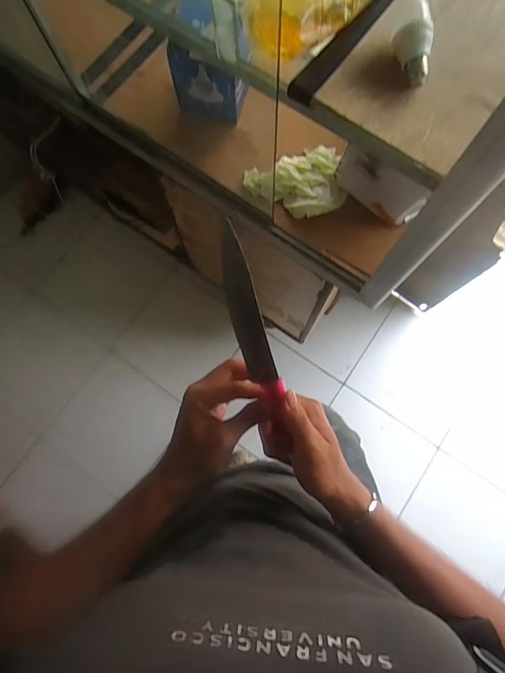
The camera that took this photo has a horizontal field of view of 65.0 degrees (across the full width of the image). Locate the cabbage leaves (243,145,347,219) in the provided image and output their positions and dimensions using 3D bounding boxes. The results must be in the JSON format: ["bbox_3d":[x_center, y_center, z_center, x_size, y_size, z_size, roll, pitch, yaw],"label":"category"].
[{"bbox_3d":[0.096,-0.293,0.768,0.189,0.029,0.146,-25,78,-5],"label":"cabbage leaves"}]

